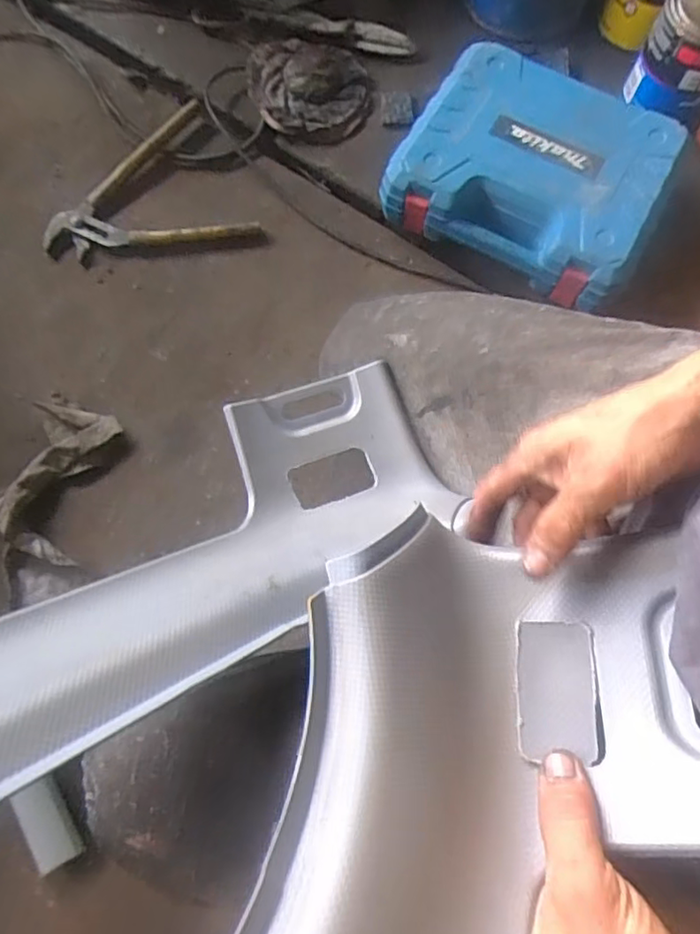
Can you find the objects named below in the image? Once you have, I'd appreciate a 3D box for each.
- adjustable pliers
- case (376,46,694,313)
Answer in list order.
[{"bbox_3d":[-0.247,-0.305,0.702,0.229,0.032,0.178,-27,75,-9],"label":"adjustable pliers"},{"bbox_3d":[0.207,-0.332,0.691,0.277,0.085,0.239,28,75,7],"label":"case"}]

